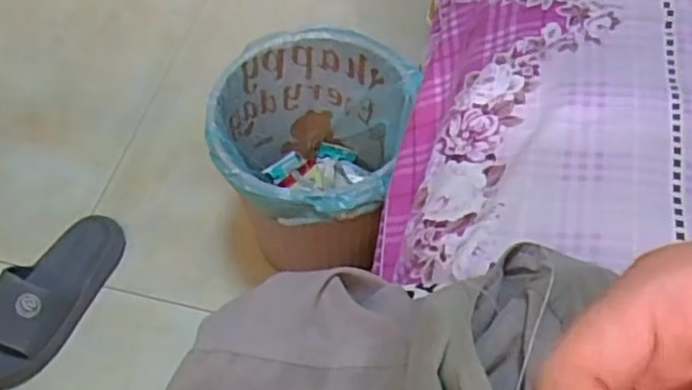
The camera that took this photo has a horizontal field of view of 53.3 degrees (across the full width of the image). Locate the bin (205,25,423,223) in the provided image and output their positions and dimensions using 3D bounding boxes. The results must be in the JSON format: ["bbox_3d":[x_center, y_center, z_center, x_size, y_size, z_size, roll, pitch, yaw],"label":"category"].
[{"bbox_3d":[-0.045,-0.031,0.919,0.227,0.268,0.255,13,58,10],"label":"bin"}]

